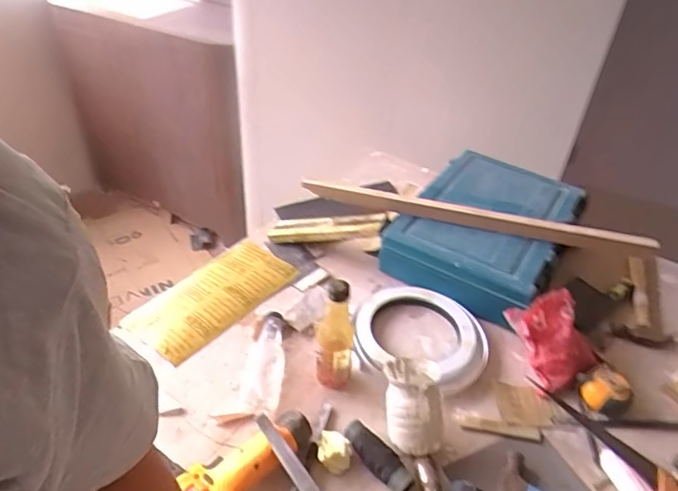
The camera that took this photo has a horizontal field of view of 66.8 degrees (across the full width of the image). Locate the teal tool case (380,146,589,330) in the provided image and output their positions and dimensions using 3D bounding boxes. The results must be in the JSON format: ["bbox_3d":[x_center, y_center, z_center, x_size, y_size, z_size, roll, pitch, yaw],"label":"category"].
[{"bbox_3d":[0.301,-0.030,1.056,0.292,0.108,0.392,26,44,24],"label":"teal tool case"}]

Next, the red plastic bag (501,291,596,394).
[{"bbox_3d":[0.349,0.151,0.843,0.114,0.100,0.128,-19,45,-26],"label":"red plastic bag"}]

